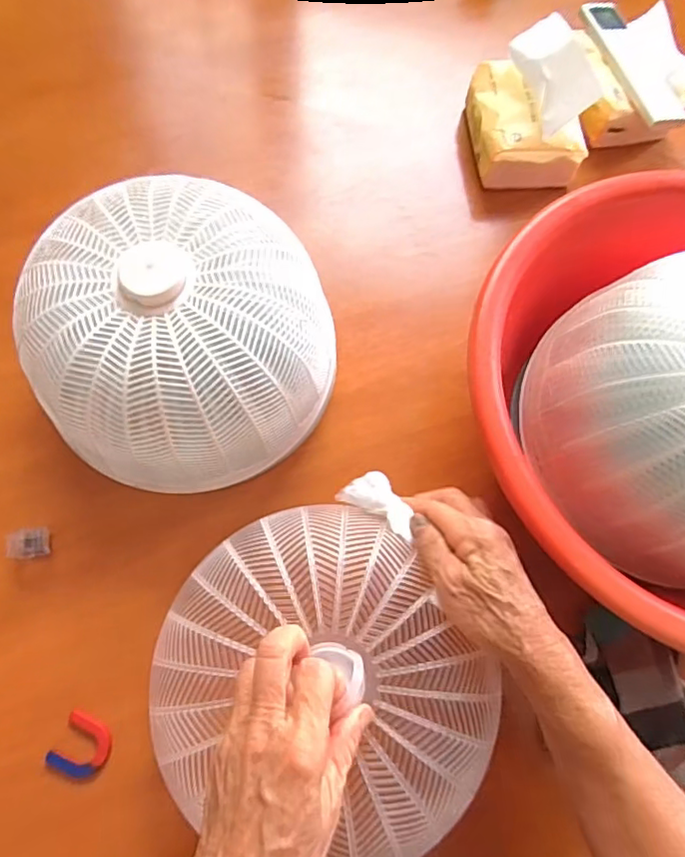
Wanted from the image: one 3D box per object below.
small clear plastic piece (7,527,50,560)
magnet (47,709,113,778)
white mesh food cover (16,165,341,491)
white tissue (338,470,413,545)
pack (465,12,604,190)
[{"bbox_3d":[-0.246,0.090,0.447,0.025,0.025,0.020,-10,71,-6],"label":"small clear plastic piece"},{"bbox_3d":[-0.187,0.229,0.407,0.039,0.007,0.038,24,72,6],"label":"magnet"},{"bbox_3d":[-0.118,-0.065,0.443,0.228,0.141,0.204,-21,73,-9],"label":"white mesh food cover"},{"bbox_3d":[0.028,0.050,0.395,0.056,0.018,0.031,33,73,9],"label":"white tissue"},{"bbox_3d":[0.186,-0.324,0.563,0.097,0.093,0.134,-7,71,-5],"label":"pack"}]

